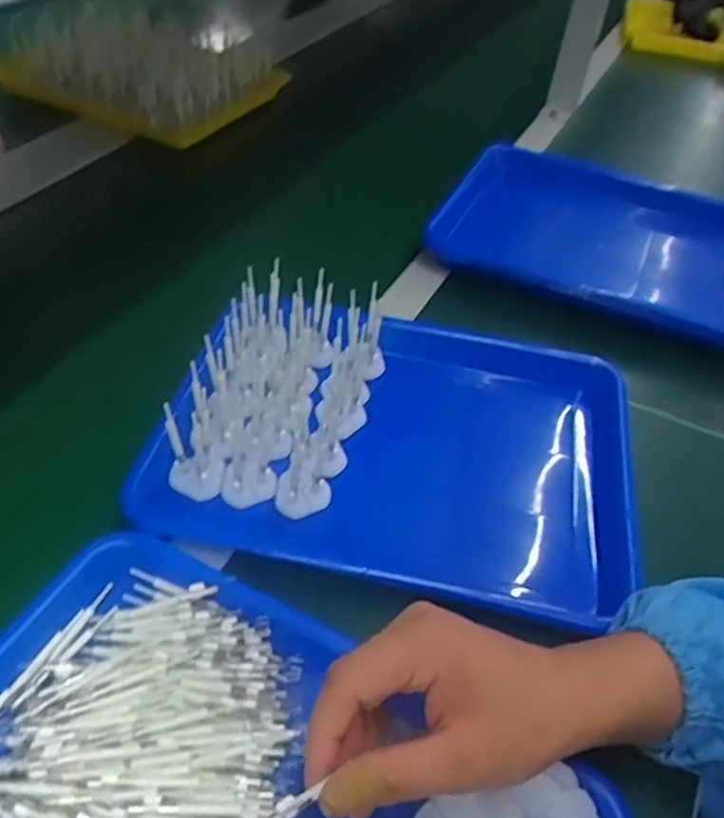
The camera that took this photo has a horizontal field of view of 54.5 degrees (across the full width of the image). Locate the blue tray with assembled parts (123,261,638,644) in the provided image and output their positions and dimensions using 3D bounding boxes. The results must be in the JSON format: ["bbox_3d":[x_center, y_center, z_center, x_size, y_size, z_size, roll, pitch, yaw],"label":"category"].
[{"bbox_3d":[0.037,0.019,0.551,0.337,0.103,0.216,13,47,8],"label":"blue tray with assembled parts"}]

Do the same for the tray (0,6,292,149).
[{"bbox_3d":[-0.287,-0.451,0.915,0.317,0.074,0.208,21,48,14],"label":"tray"}]

